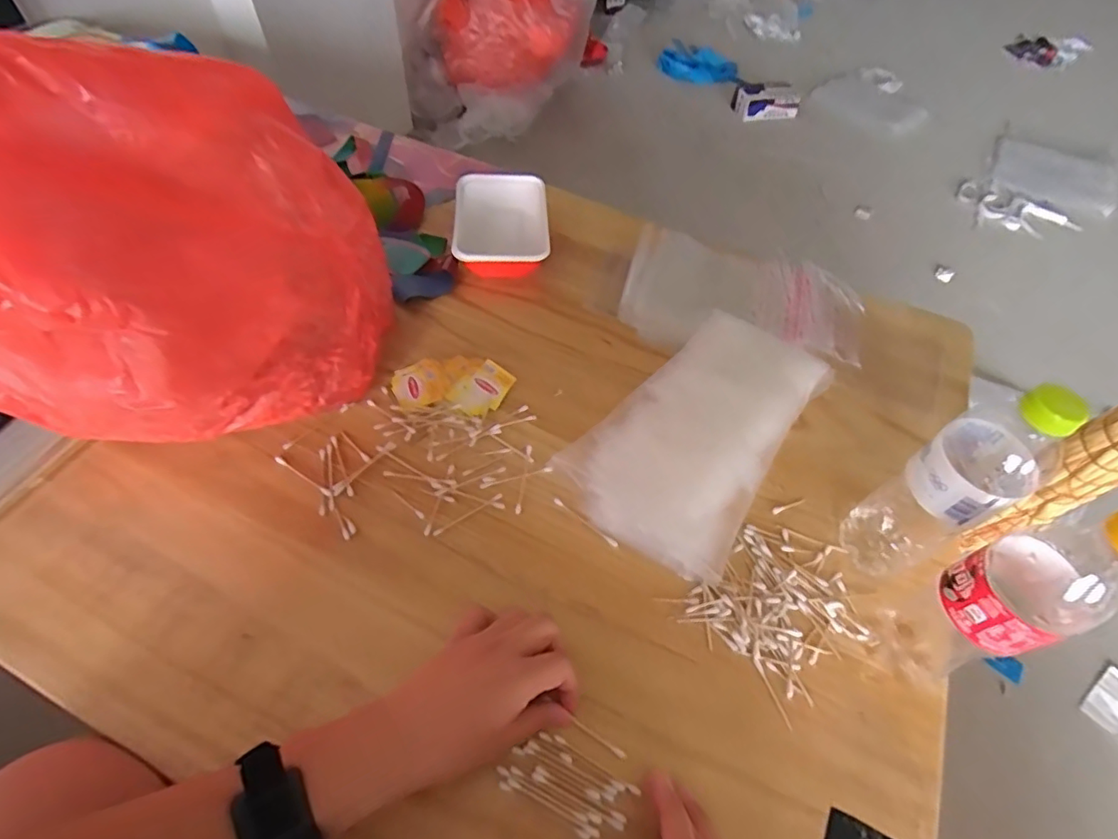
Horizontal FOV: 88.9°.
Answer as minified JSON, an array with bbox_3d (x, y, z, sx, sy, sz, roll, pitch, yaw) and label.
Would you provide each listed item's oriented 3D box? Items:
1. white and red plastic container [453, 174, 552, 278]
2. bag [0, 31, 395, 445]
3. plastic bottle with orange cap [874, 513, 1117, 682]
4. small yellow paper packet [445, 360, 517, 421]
[{"bbox_3d":[-0.075,-0.258,0.743,0.120,0.044,0.171,-1,56,-4],"label":"white and red plastic container"},{"bbox_3d":[-0.352,-0.139,0.501,0.314,0.309,0.289,12,55,4],"label":"bag"},{"bbox_3d":[0.296,0.121,0.379,0.074,0.245,0.059,-14,58,-12],"label":"plastic bottle with orange cap"},{"bbox_3d":[-0.083,-0.033,0.608,0.051,0.012,0.066,31,60,17],"label":"small yellow paper packet"}]

